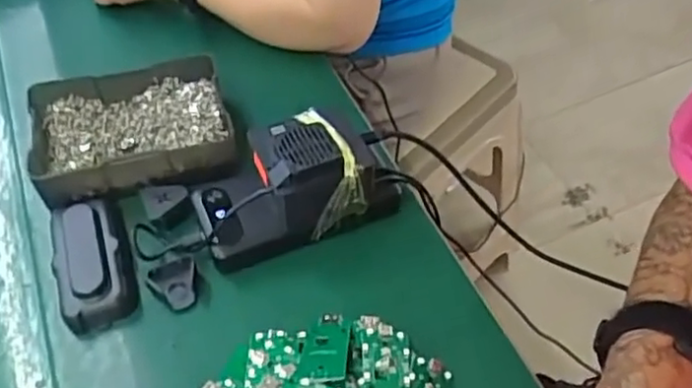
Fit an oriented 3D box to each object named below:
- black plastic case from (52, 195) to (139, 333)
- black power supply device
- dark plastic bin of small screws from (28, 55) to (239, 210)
[{"bbox_3d":[-0.189,0.045,0.496,0.053,0.032,0.110,-18,54,-10],"label":"black plastic case"},{"bbox_3d":[-0.040,-0.009,0.506,0.150,0.083,0.077,-22,54,-13],"label":"black power supply device"},{"bbox_3d":[-0.181,-0.057,0.564,0.159,0.038,0.125,-16,53,-9],"label":"dark plastic bin of small screws"}]

